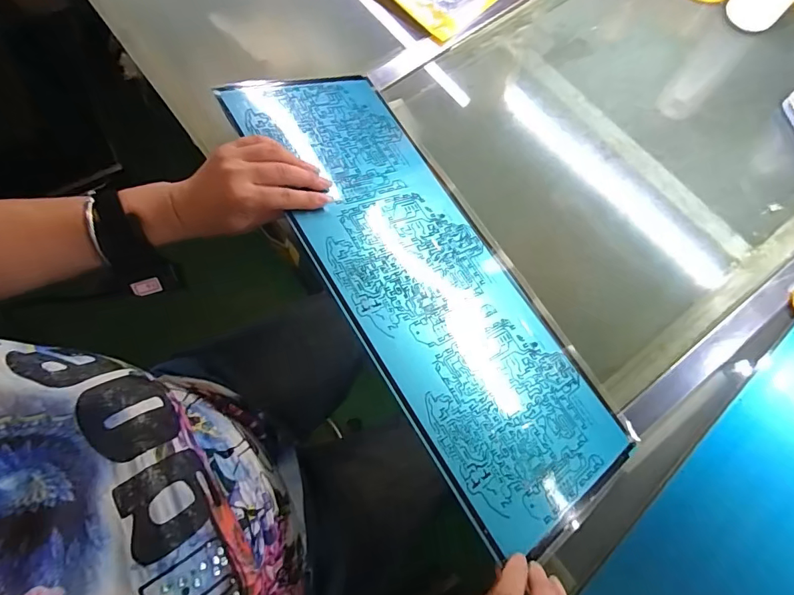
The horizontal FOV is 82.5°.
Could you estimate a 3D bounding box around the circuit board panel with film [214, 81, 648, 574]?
[{"bbox_3d":[0.027,-0.031,0.464,0.209,0.012,0.523,-24,73,-33],"label":"circuit board panel with film"}]

